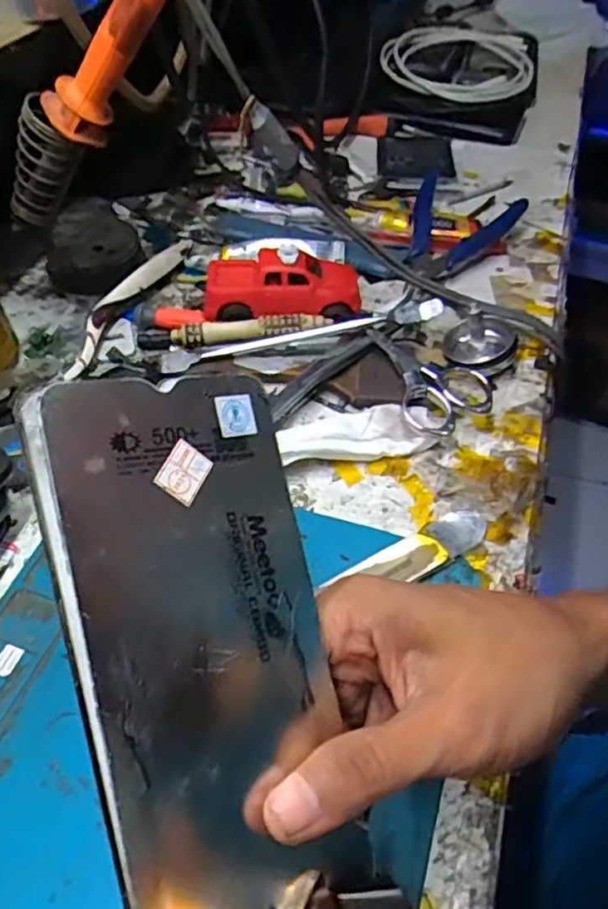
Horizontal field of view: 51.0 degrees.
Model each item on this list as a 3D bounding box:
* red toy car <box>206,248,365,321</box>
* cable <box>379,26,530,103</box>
[{"bbox_3d":[-0.013,-0.103,0.391,0.093,0.035,0.052,4,51,6],"label":"red toy car"},{"bbox_3d":[0.166,-0.386,0.626,0.142,0.035,0.140,-1,51,1],"label":"cable"}]

